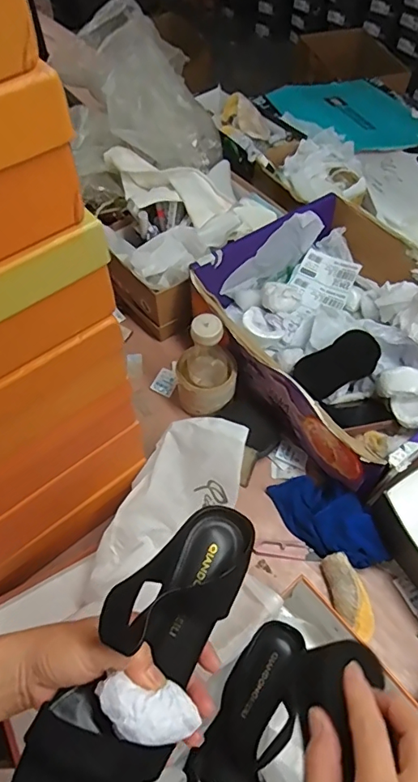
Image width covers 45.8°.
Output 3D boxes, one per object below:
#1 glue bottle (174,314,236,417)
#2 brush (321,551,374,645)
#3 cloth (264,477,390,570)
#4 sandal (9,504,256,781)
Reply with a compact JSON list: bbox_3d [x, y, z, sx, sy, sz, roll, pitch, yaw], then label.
[{"bbox_3d":[-0.004,-0.036,0.708,0.085,0.184,0.076,0,58,1],"label":"glue bottle"},{"bbox_3d":[0.173,0.253,0.608,0.040,0.040,0.098,-26,61,-14],"label":"brush"},{"bbox_3d":[0.153,0.162,0.657,0.092,0.061,0.137,-23,60,-13],"label":"cloth"},{"bbox_3d":[-0.042,0.184,0.344,0.079,0.059,0.237,28,63,18],"label":"sandal"}]

